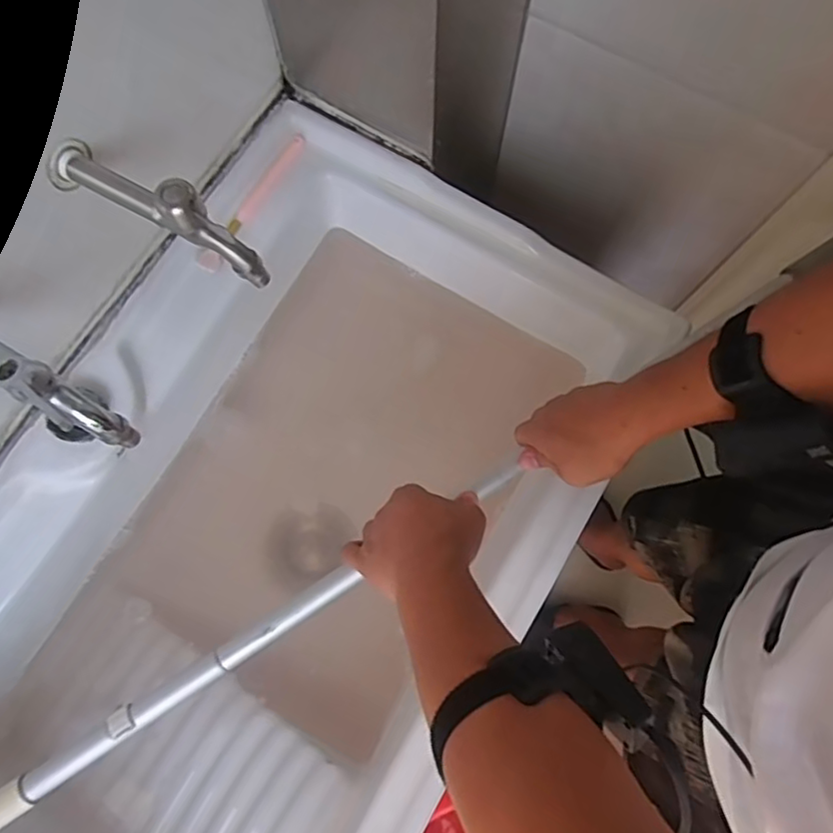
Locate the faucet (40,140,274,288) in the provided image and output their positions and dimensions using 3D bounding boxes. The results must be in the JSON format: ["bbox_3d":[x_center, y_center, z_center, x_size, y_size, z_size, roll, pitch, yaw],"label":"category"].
[{"bbox_3d":[-0.198,-0.159,0.447,0.178,0.077,0.031,29,78,6],"label":"faucet"}]

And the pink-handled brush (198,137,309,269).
[{"bbox_3d":[-0.174,-0.231,0.650,0.017,0.014,0.189,29,78,6],"label":"pink-handled brush"}]

